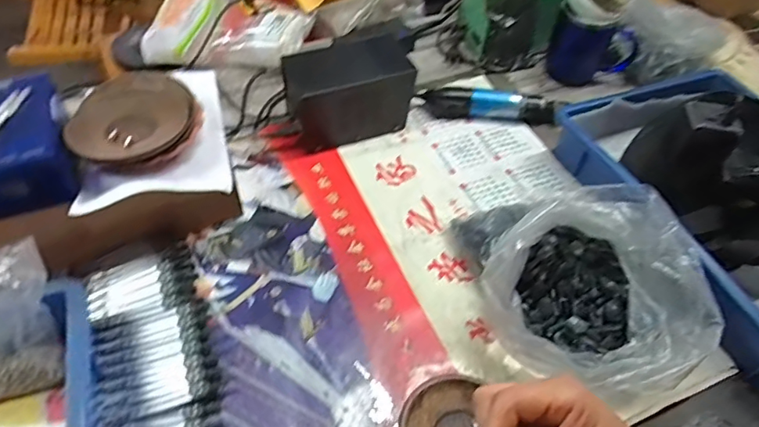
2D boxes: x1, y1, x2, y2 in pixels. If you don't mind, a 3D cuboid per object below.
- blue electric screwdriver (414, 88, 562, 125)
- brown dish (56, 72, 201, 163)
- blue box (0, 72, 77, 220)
[{"bbox_3d":[0.158,-0.157,0.763,0.199,0.049,0.030,8,51,2],"label":"blue electric screwdriver"},{"bbox_3d":[-0.265,-0.101,0.556,0.126,0.031,0.126,-26,57,-22],"label":"brown dish"},{"bbox_3d":[-0.362,-0.072,0.514,0.096,0.068,0.133,-16,53,-15],"label":"blue box"}]

